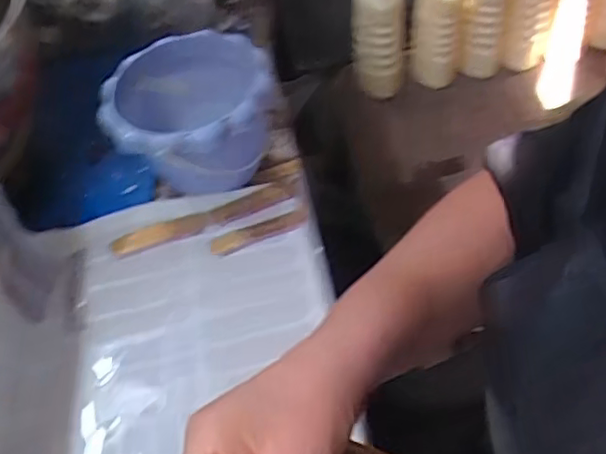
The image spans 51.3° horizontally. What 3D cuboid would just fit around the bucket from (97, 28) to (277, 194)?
[{"bbox_3d":[-0.108,-0.105,0.633,0.161,0.113,0.149,-3,50,4],"label":"bucket"}]

